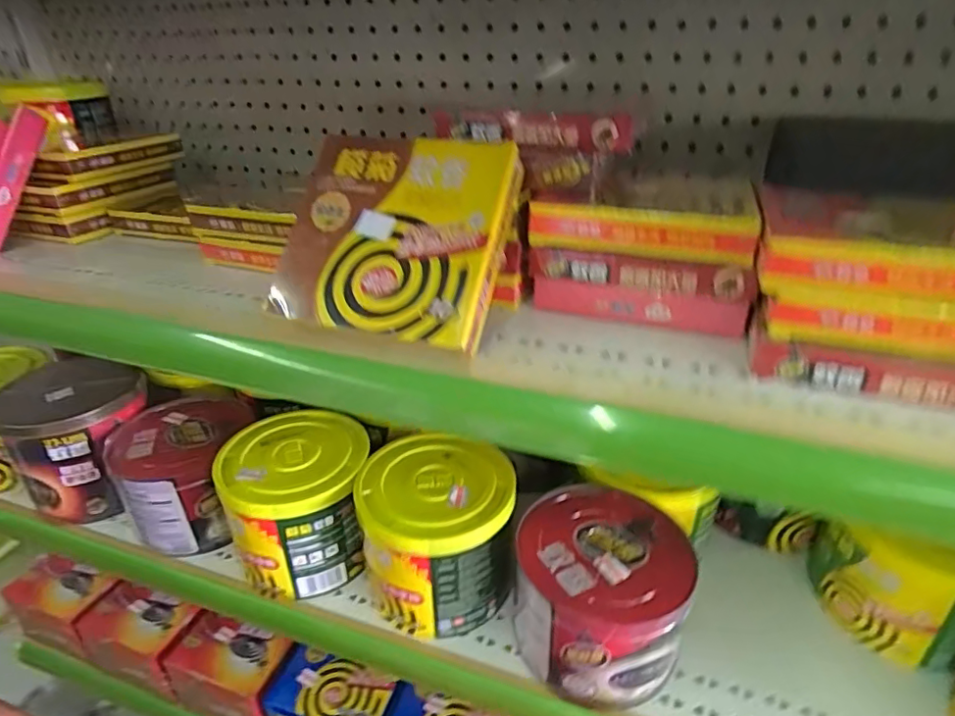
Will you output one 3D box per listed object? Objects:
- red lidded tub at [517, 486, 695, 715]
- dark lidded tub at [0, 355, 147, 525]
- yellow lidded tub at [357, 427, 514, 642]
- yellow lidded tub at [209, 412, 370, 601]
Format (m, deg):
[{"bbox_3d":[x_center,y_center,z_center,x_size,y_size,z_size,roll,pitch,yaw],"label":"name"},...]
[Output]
[{"bbox_3d":[0.096,0.186,0.455,0.126,0.096,0.134,-1,31,1],"label":"red lidded tub"},{"bbox_3d":[-0.410,0.083,0.595,0.123,0.129,0.132,-21,36,-30],"label":"dark lidded tub"},{"bbox_3d":[-0.035,0.152,0.500,0.128,0.114,0.126,-1,31,1],"label":"yellow lidded tub"},{"bbox_3d":[-0.164,0.134,0.532,0.126,0.112,0.124,-15,33,-21],"label":"yellow lidded tub"}]

